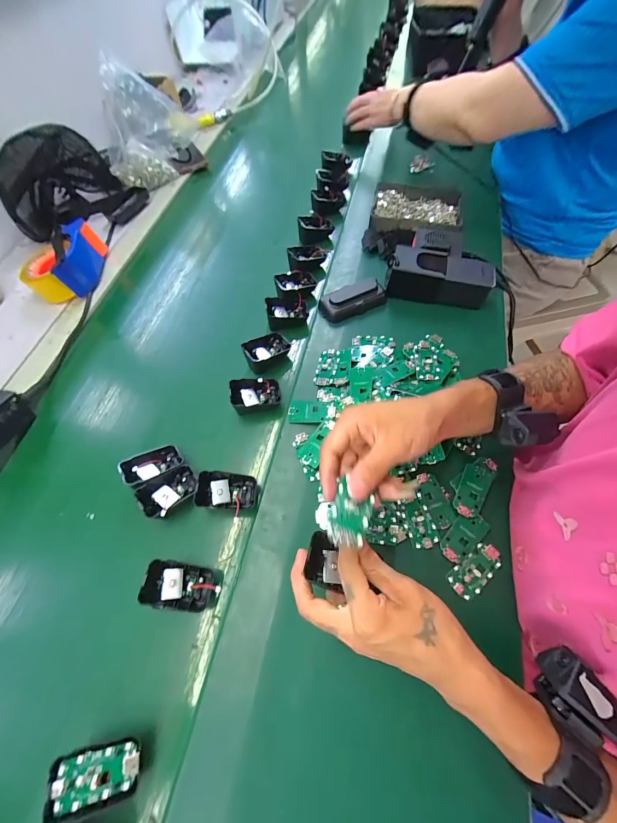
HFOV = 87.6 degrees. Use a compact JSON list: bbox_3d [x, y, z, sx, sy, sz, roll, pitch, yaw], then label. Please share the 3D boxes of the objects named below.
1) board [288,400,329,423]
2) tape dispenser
[{"bbox_3d":[0.000,-0.001,0.436,0.054,0.005,0.030,-1,75,12],"label":"board"},{"bbox_3d":[-0.453,-0.279,0.597,0.098,0.062,0.150,3,63,7],"label":"tape dispenser"}]

